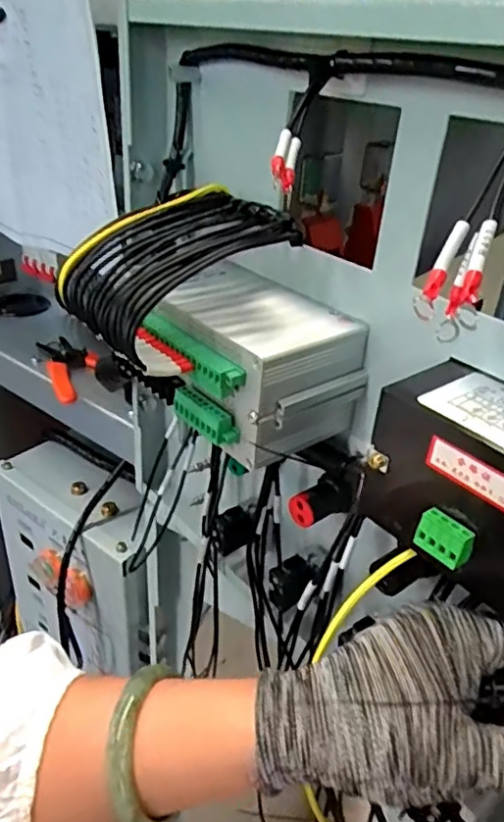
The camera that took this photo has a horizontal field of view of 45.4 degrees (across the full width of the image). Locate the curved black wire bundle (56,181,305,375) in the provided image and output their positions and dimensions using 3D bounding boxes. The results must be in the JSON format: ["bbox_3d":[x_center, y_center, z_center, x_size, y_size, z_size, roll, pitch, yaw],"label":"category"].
[{"bbox_3d":[-0.043,-0.083,0.323,0.115,0.024,0.085,-39,53,-15],"label":"curved black wire bundle"}]

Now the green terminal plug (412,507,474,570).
[{"bbox_3d":[0.081,0.053,0.255,0.010,0.016,0.022,-24,40,-38],"label":"green terminal plug"}]

